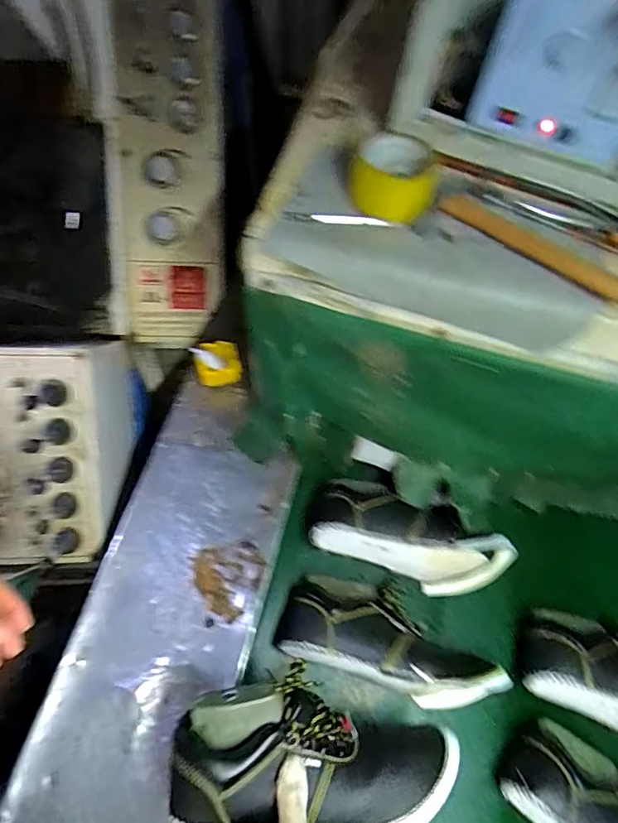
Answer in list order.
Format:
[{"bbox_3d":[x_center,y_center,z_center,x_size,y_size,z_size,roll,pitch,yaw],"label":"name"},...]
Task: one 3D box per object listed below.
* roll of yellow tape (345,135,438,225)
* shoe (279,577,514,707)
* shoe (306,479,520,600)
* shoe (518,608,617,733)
[{"bbox_3d":[0.093,-0.262,0.541,0.097,0.048,0.089,7,60,-2],"label":"roll of yellow tape"},{"bbox_3d":[0.113,0.309,0.660,0.301,0.095,0.134,19,60,6],"label":"shoe"},{"bbox_3d":[0.151,0.191,0.719,0.305,0.103,0.115,21,61,6],"label":"shoe"},{"bbox_3d":[0.438,0.376,0.655,0.294,0.080,0.124,26,61,9],"label":"shoe"}]

